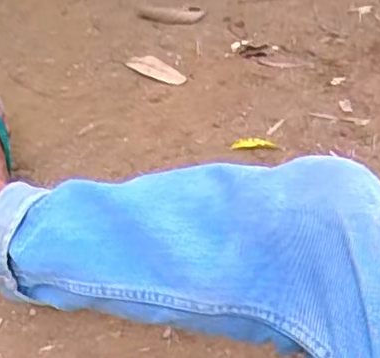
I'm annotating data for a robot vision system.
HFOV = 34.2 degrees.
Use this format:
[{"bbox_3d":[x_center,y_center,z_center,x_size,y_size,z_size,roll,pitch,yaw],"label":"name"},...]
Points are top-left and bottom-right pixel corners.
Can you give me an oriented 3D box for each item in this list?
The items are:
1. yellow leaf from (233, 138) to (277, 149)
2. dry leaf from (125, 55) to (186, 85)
[{"bbox_3d":[0.095,-0.052,0.915,0.064,0.018,0.016,-5,47,-12],"label":"yellow leaf"},{"bbox_3d":[-0.055,-0.184,1.032,0.100,0.010,0.045,31,50,21],"label":"dry leaf"}]

